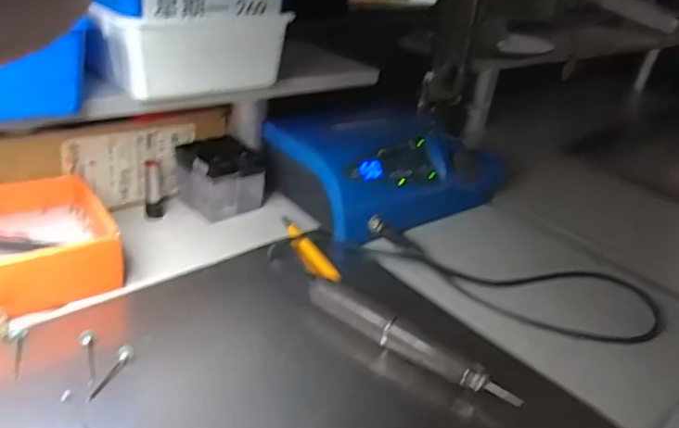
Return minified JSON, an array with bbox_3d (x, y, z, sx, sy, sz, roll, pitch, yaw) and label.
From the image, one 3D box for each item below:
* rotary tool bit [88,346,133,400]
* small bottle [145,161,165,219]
[{"bbox_3d":[-0.149,0.101,0.352,0.008,0.008,0.046,11,30,8],"label":"rotary tool bit"},{"bbox_3d":[-0.183,-0.026,0.530,0.017,0.058,0.013,-3,30,-19],"label":"small bottle"}]

